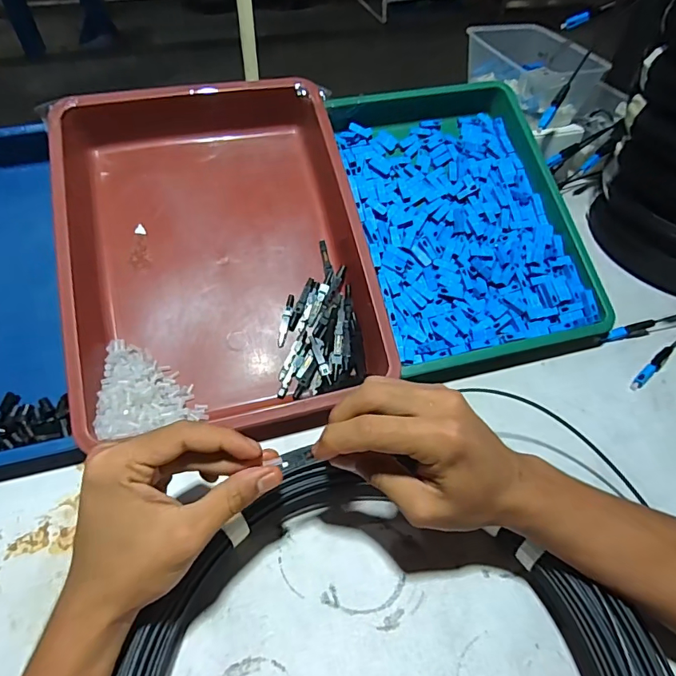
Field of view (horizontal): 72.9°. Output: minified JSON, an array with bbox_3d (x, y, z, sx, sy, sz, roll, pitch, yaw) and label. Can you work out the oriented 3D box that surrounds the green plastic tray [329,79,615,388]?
[{"bbox_3d":[0.131,-0.134,0.483,0.221,0.043,0.333,-12,71,-8],"label":"green plastic tray"}]

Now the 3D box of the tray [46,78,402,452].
[{"bbox_3d":[-0.115,-0.094,0.445,0.263,0.055,0.353,-11,73,-11],"label":"tray"}]

